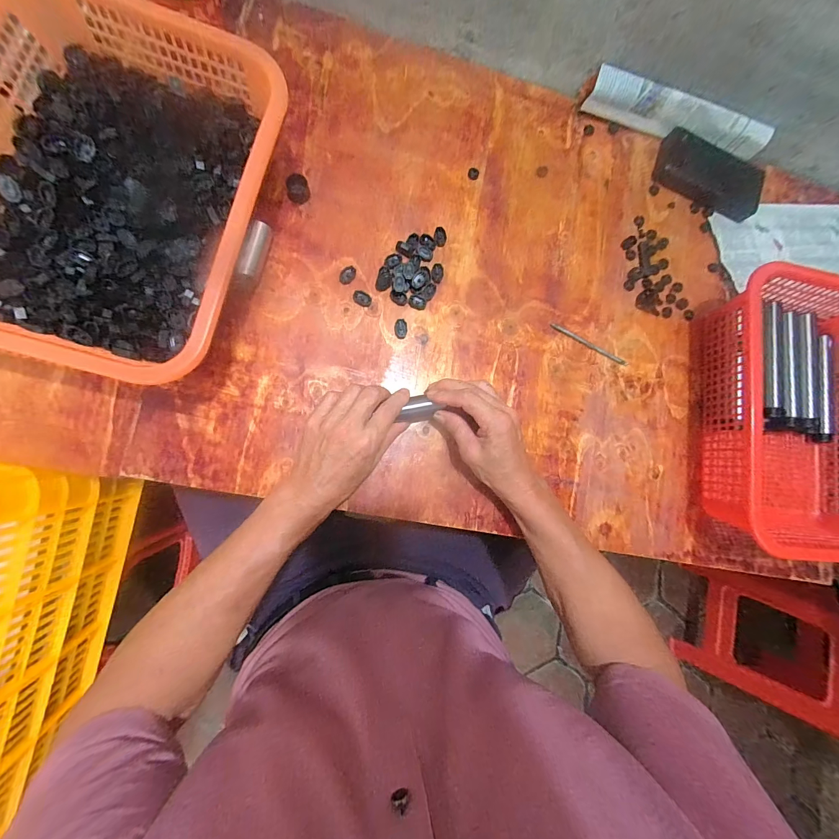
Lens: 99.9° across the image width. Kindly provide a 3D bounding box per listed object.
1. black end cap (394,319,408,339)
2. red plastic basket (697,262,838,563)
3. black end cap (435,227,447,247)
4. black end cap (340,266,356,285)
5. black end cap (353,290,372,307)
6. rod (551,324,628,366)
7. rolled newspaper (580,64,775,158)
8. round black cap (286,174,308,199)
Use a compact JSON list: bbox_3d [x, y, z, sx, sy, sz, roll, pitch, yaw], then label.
[{"bbox_3d":[-0.022,-0.108,0.421,0.015,0.006,0.023,-2,85,-10],"label":"black end cap"},{"bbox_3d":[0.474,-0.004,0.447,0.236,0.097,0.317,5,85,-7],"label":"red plastic basket"},{"bbox_3d":[0.027,-0.227,0.436,0.015,0.004,0.024,-4,86,-8],"label":"black end cap"},{"bbox_3d":[-0.085,-0.170,0.415,0.014,0.004,0.024,35,80,-5],"label":"black end cap"},{"bbox_3d":[-0.068,-0.142,0.417,0.022,0.005,0.015,25,81,-7],"label":"black end cap"},{"bbox_3d":[0.222,-0.098,0.460,0.111,0.007,0.008,28,83,-5],"label":"rod"},{"bbox_3d":[0.353,-0.407,0.482,0.259,0.047,0.025,14,84,-6],"label":"rolled newspaper"},{"bbox_3d":[-0.141,-0.268,0.410,0.025,0.014,0.026,1,85,-9],"label":"round black cap"}]

